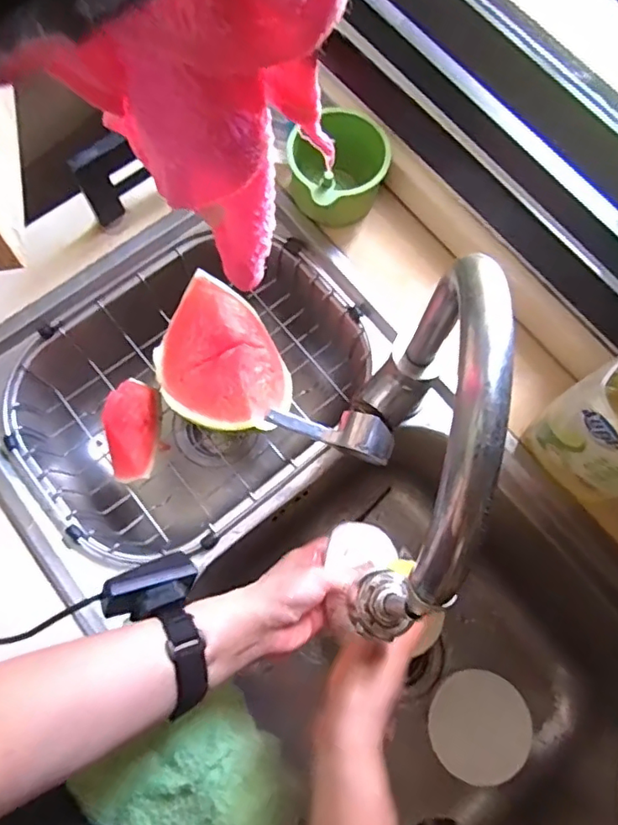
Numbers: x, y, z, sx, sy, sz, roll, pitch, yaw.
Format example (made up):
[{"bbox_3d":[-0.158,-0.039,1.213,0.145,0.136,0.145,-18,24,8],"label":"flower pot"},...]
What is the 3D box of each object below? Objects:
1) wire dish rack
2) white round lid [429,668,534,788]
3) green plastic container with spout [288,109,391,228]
[{"bbox_3d":[-0.123,-0.031,0.613,0.386,0.094,0.290,-40,79,-12],"label":"wire dish rack"},{"bbox_3d":[0.185,0.339,0.617,0.103,0.014,0.107,29,75,7],"label":"white round lid"},{"bbox_3d":[0.028,-0.253,0.597,0.097,0.082,0.091,0,74,-1],"label":"green plastic container with spout"}]

